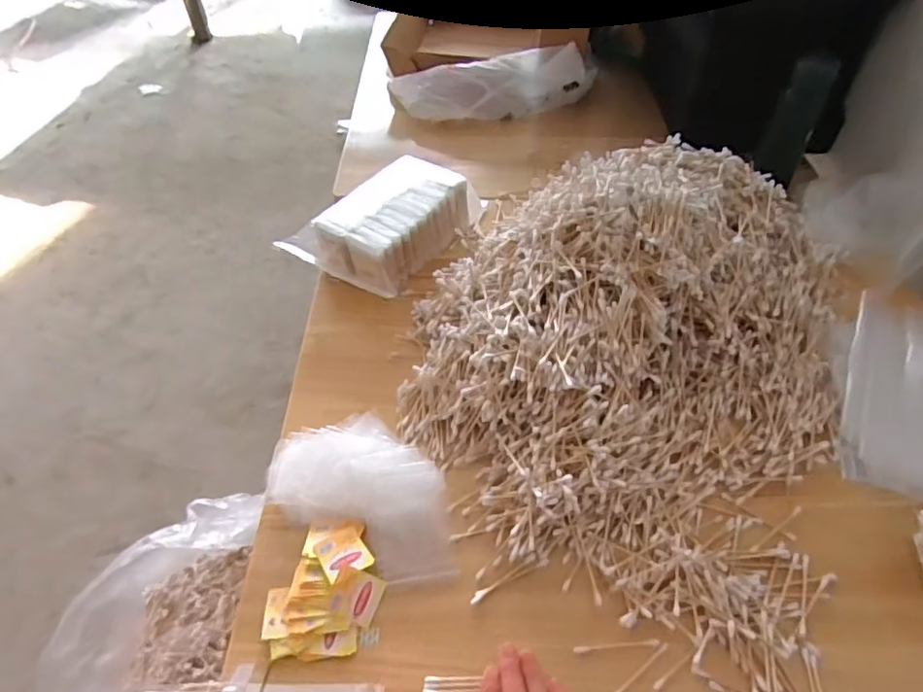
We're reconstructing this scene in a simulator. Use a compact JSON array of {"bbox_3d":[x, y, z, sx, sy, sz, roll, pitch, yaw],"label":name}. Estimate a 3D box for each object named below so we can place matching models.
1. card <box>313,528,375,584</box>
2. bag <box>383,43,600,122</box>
[{"bbox_3d":[-0.099,0.175,0.492,0.039,0.006,0.041,-20,42,-31],"label":"card"},{"bbox_3d":[0.049,-0.451,1.020,0.355,0.113,0.119,1,48,0],"label":"bag"}]

